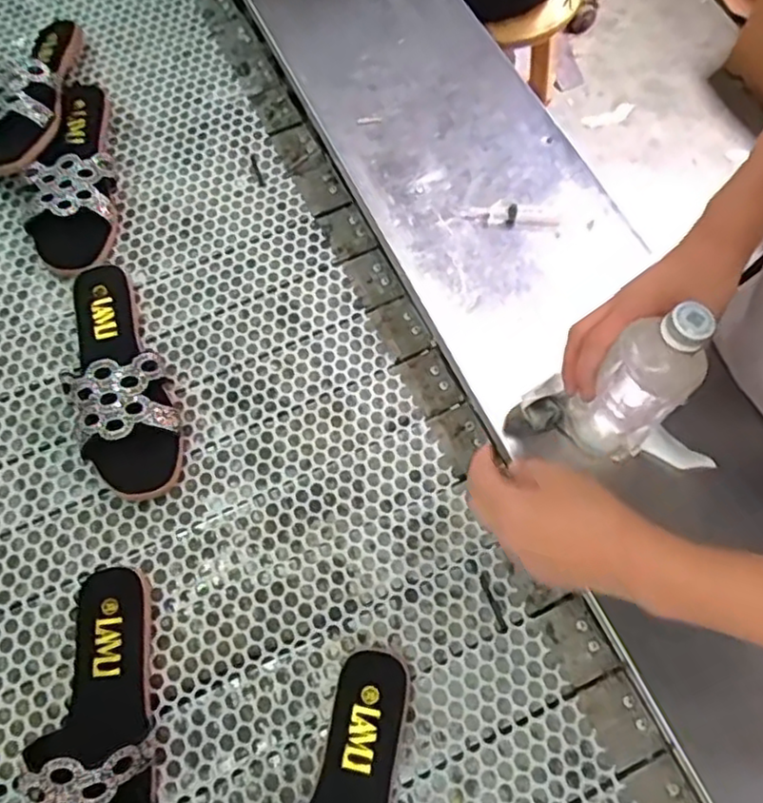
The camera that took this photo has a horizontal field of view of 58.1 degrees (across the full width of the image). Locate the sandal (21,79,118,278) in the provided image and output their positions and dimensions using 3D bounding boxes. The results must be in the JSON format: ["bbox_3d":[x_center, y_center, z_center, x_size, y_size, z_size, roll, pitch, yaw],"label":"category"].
[{"bbox_3d":[-0.337,-0.257,0.739,0.085,0.050,0.264,-9,67,-5],"label":"sandal"}]

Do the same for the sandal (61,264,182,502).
[{"bbox_3d":[-0.253,-0.031,0.635,0.083,0.061,0.245,-24,69,-11],"label":"sandal"}]

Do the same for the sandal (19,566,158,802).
[{"bbox_3d":[-0.217,0.248,0.511,0.085,0.066,0.242,-6,67,-3],"label":"sandal"}]

